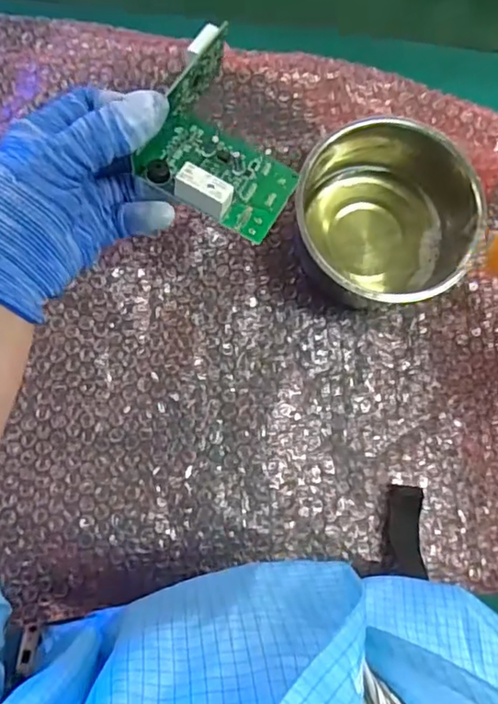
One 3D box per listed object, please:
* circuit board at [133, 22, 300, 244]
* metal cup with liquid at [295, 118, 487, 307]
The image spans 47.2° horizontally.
[{"bbox_3d":[-0.009,-0.121,0.319,0.083,0.028,0.101,26,81,-1],"label":"circuit board"},{"bbox_3d":[0.089,-0.091,0.402,0.121,0.069,0.118,1,83,-4],"label":"metal cup with liquid"}]

